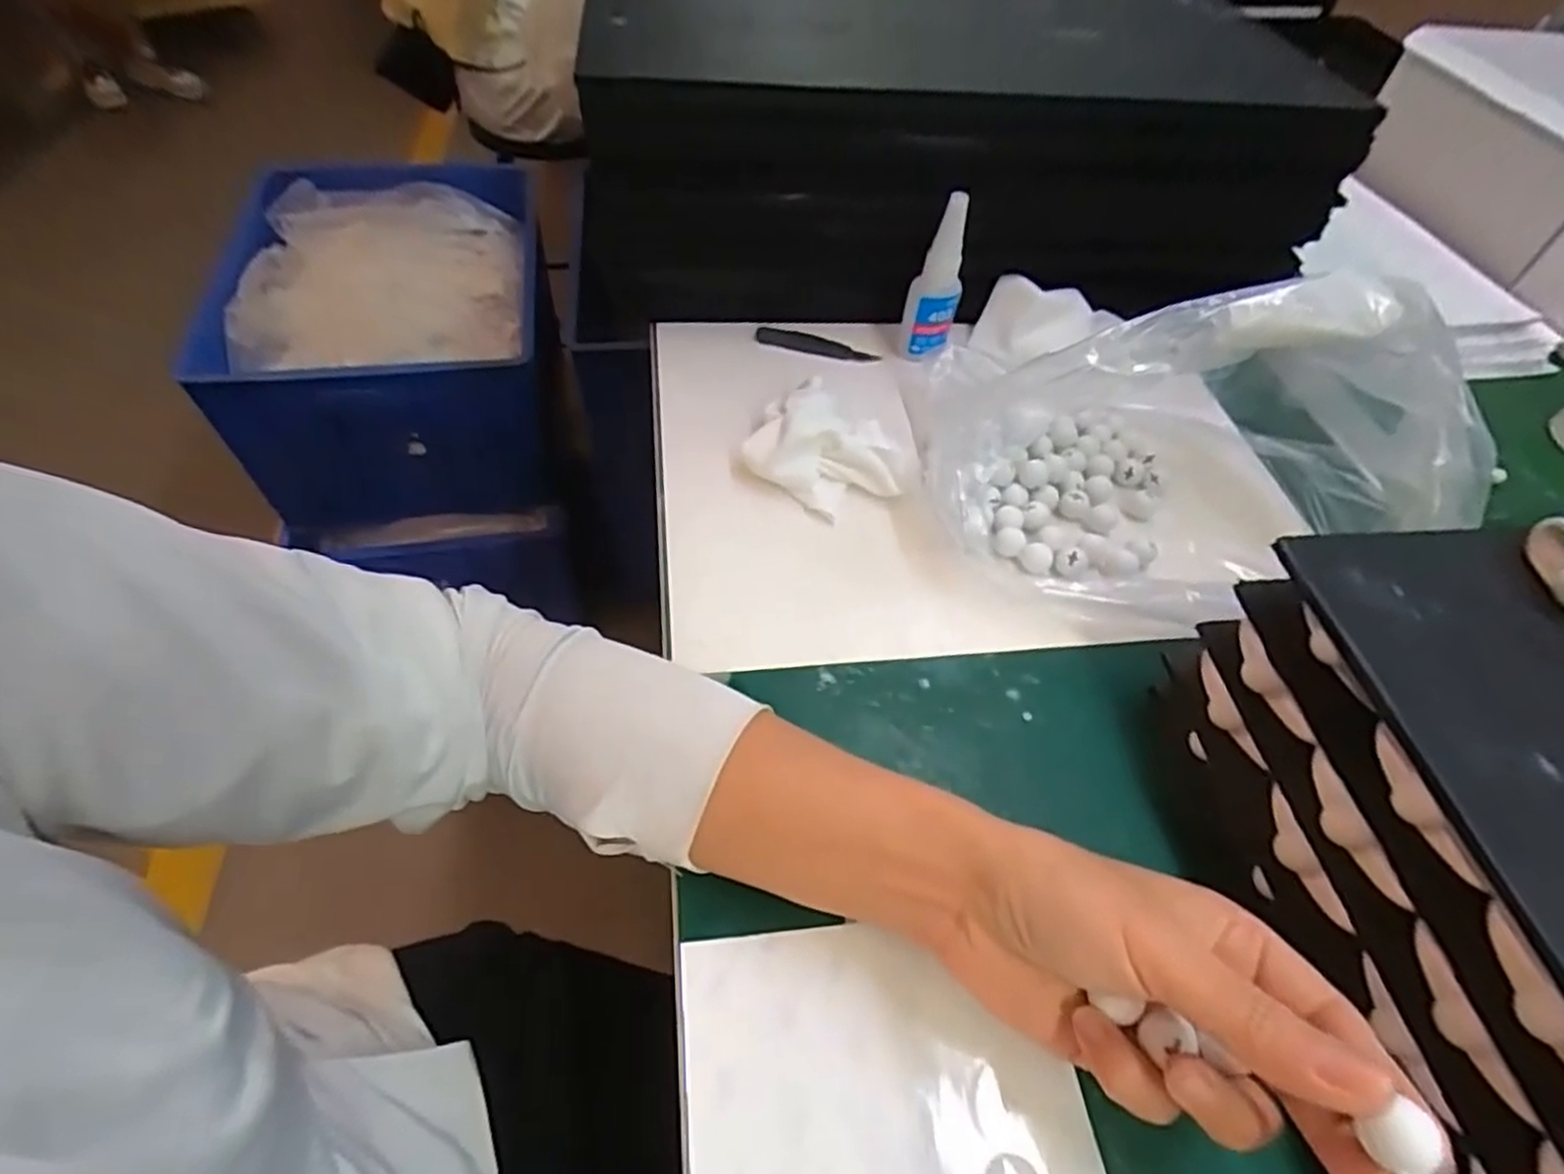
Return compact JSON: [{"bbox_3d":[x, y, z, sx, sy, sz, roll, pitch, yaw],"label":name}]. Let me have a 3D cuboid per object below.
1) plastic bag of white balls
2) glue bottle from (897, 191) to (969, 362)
[{"bbox_3d":[0.226,-0.091,0.399,0.280,0.126,0.183,-1,52,-6],"label":"plastic bag of white balls"},{"bbox_3d":[0.098,-0.190,0.475,0.032,0.100,0.025,14,52,6],"label":"glue bottle"}]

